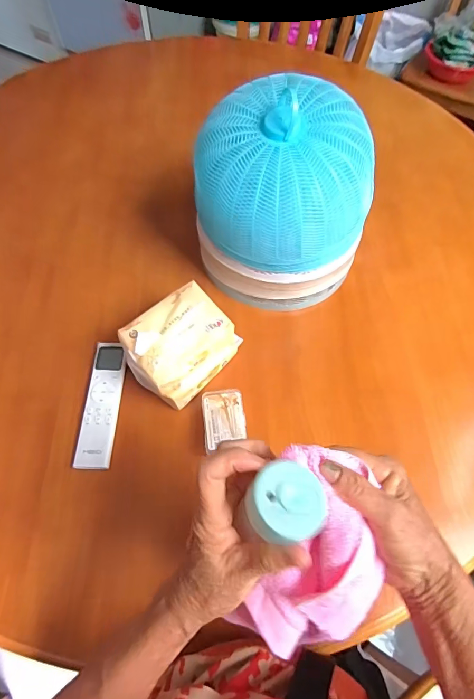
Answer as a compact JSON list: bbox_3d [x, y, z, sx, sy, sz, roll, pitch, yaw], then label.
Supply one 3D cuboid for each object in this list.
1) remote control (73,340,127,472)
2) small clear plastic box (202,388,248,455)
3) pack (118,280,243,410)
[{"bbox_3d":[-0.182,0.070,0.538,0.047,0.013,0.175,2,67,0],"label":"remote control"},{"bbox_3d":[-0.017,0.091,0.523,0.053,0.030,0.074,-6,67,-3],"label":"small clear plastic box"},{"bbox_3d":[-0.075,-0.004,0.531,0.105,0.097,0.137,41,71,16],"label":"pack"}]

